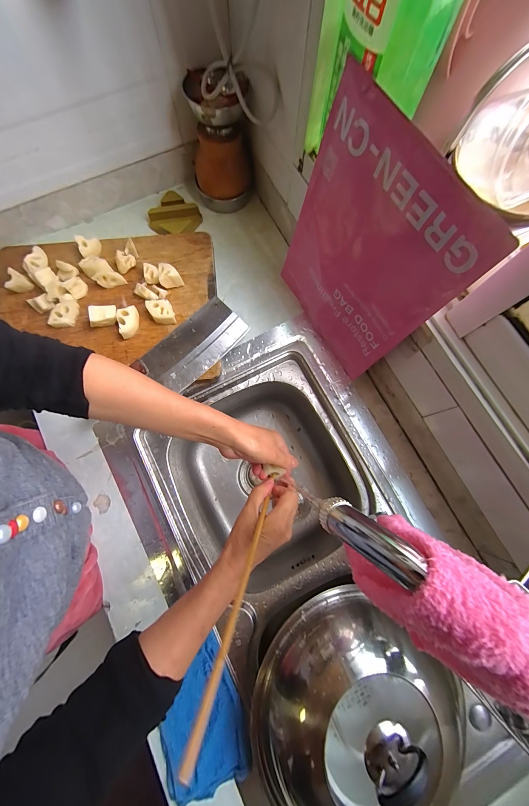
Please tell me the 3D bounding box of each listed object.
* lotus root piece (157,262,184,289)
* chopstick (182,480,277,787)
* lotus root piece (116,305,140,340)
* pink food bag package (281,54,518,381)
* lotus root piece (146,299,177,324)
[{"bbox_3d":[-0.175,-0.235,0.512,0.037,0.031,0.039,-16,78,-4],"label":"lotus root piece"},{"bbox_3d":[-0.018,0.179,0.305,0.009,0.289,0.007,20,122,4],"label":"chopstick"},{"bbox_3d":[-0.239,-0.142,0.494,0.035,0.030,0.046,-13,77,-3],"label":"lotus root piece"},{"bbox_3d":[0.129,-0.199,0.407,0.017,0.299,0.257,-26,79,-18],"label":"pink food bag package"},{"bbox_3d":[-0.185,-0.163,0.497,0.040,0.024,0.045,-25,79,-6],"label":"lotus root piece"}]

